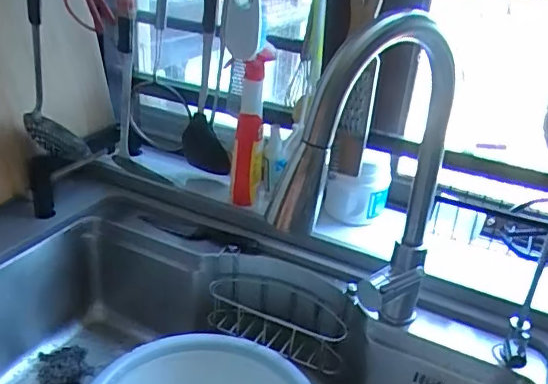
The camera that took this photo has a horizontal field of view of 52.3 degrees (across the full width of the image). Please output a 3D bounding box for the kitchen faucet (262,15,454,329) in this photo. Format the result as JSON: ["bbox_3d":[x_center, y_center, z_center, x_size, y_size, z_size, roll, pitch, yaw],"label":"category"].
[{"bbox_3d":[0.123,0.006,0.668,0.280,0.410,0.066,-16,34,-35],"label":"kitchen faucet"}]

